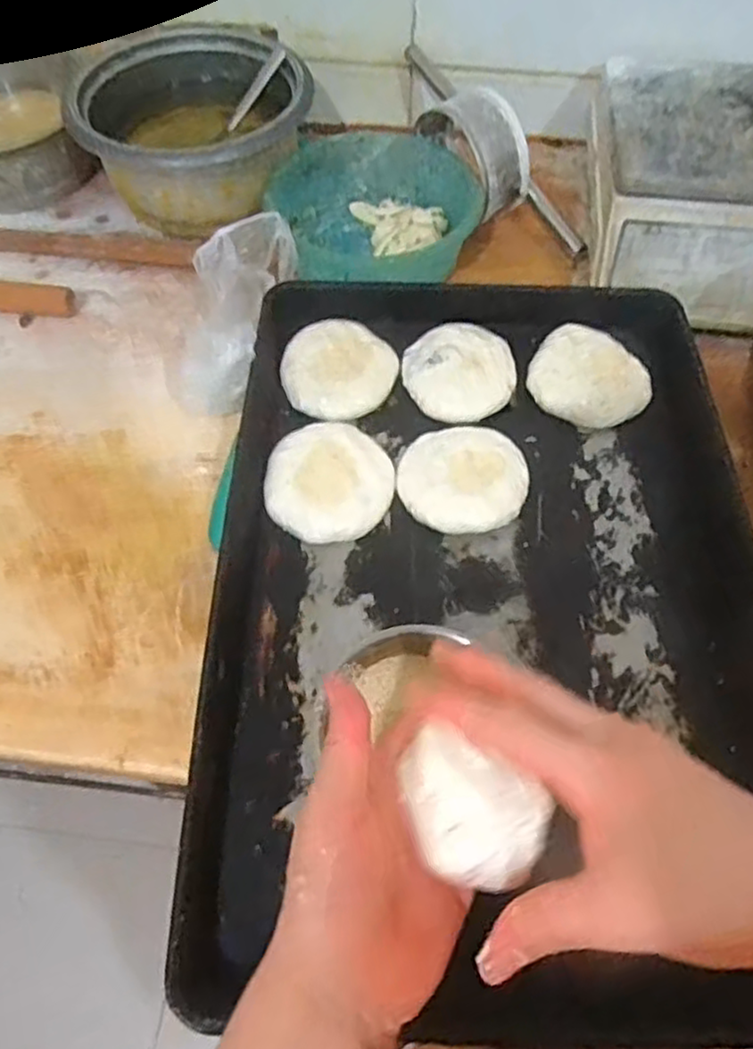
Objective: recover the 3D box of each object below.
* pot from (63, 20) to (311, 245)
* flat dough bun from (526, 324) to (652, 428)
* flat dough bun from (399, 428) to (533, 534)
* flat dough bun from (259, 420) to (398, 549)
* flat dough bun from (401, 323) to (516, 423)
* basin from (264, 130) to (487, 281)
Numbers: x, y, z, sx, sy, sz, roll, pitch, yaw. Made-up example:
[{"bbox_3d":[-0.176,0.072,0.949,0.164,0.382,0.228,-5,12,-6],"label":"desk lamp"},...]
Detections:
[{"bbox_3d":[-0.209,-0.466,0.832,0.251,0.116,0.255,0,60,0],"label":"pot"},{"bbox_3d":[0.211,-0.146,0.705,0.113,0.023,0.099,23,63,13],"label":"flat dough bun"},{"bbox_3d":[0.078,-0.041,0.646,0.114,0.033,0.104,0,60,0],"label":"flat dough bun"},{"bbox_3d":[-0.042,-0.039,0.637,0.112,0.020,0.111,-5,60,-3],"label":"flat dough bun"},{"bbox_3d":[0.081,-0.153,0.709,0.107,0.029,0.106,0,60,0],"label":"flat dough bun"},{"bbox_3d":[0.009,-0.338,0.810,0.202,0.090,0.200,0,60,0],"label":"basin"}]

